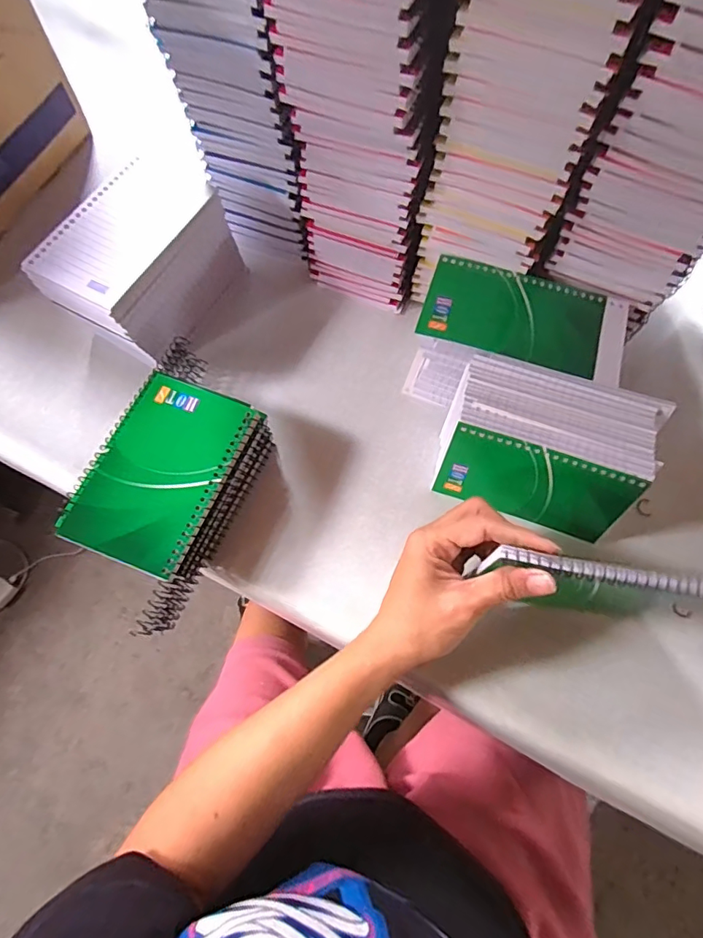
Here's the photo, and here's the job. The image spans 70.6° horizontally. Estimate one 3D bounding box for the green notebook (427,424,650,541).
[{"bbox_3d":[0.131,0.013,0.360,0.130,0.074,0.005,19,50,7],"label":"green notebook"}]

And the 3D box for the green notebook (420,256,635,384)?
[{"bbox_3d":[0.131,-0.117,0.372,0.147,0.011,0.081,16,70,6],"label":"green notebook"}]

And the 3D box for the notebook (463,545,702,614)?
[{"bbox_3d":[0.144,0.074,0.312,0.144,0.082,0.014,8,67,4],"label":"notebook"}]

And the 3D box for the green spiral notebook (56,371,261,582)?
[{"bbox_3d":[-0.130,0.000,0.343,0.086,0.011,0.131,20,69,9],"label":"green spiral notebook"}]

